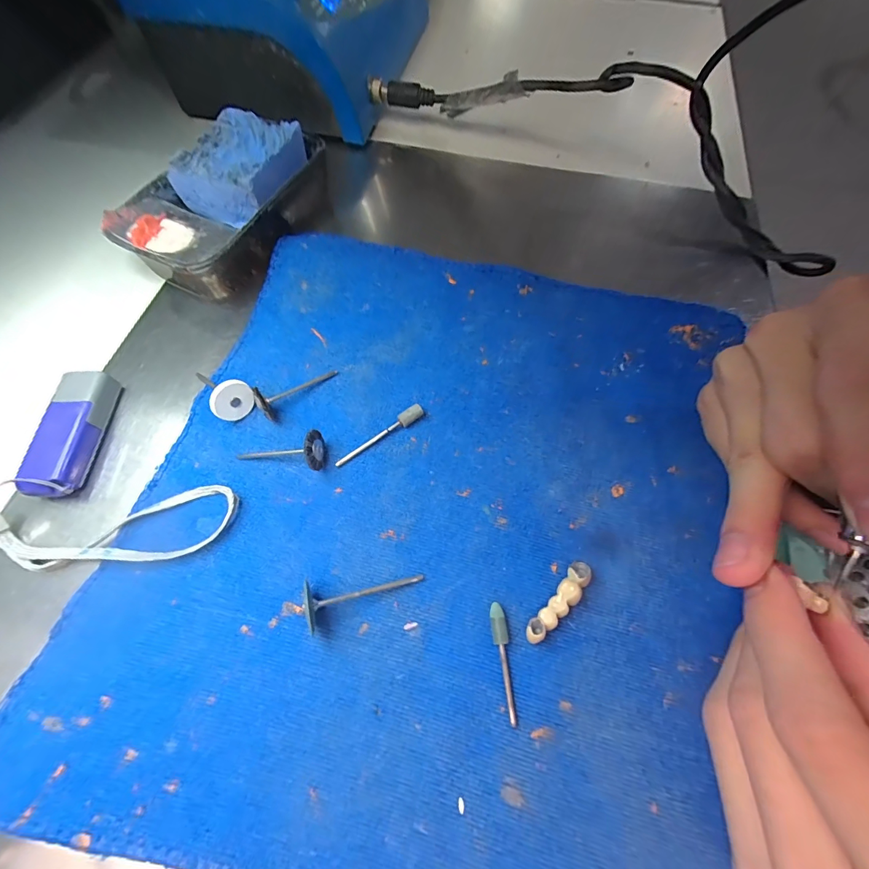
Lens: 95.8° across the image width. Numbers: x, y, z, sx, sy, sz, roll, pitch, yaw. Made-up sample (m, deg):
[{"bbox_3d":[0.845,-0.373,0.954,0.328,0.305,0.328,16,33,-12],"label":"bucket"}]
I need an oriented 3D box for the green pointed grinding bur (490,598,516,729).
[{"bbox_3d":[0.026,0.087,0.150,0.006,0.006,0.040,-4,64,-2],"label":"green pointed grinding bur"}]

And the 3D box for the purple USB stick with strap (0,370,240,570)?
[{"bbox_3d":[-0.150,0.025,0.173,0.112,0.016,0.078,33,69,15],"label":"purple USB stick with strap"}]

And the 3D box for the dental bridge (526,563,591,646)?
[{"bbox_3d":[0.051,0.067,0.158,0.009,0.010,0.039,40,71,17],"label":"dental bridge"}]

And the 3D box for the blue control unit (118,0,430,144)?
[{"bbox_3d":[-0.107,-0.365,0.327,0.167,0.084,0.251,10,65,5],"label":"blue control unit"}]

